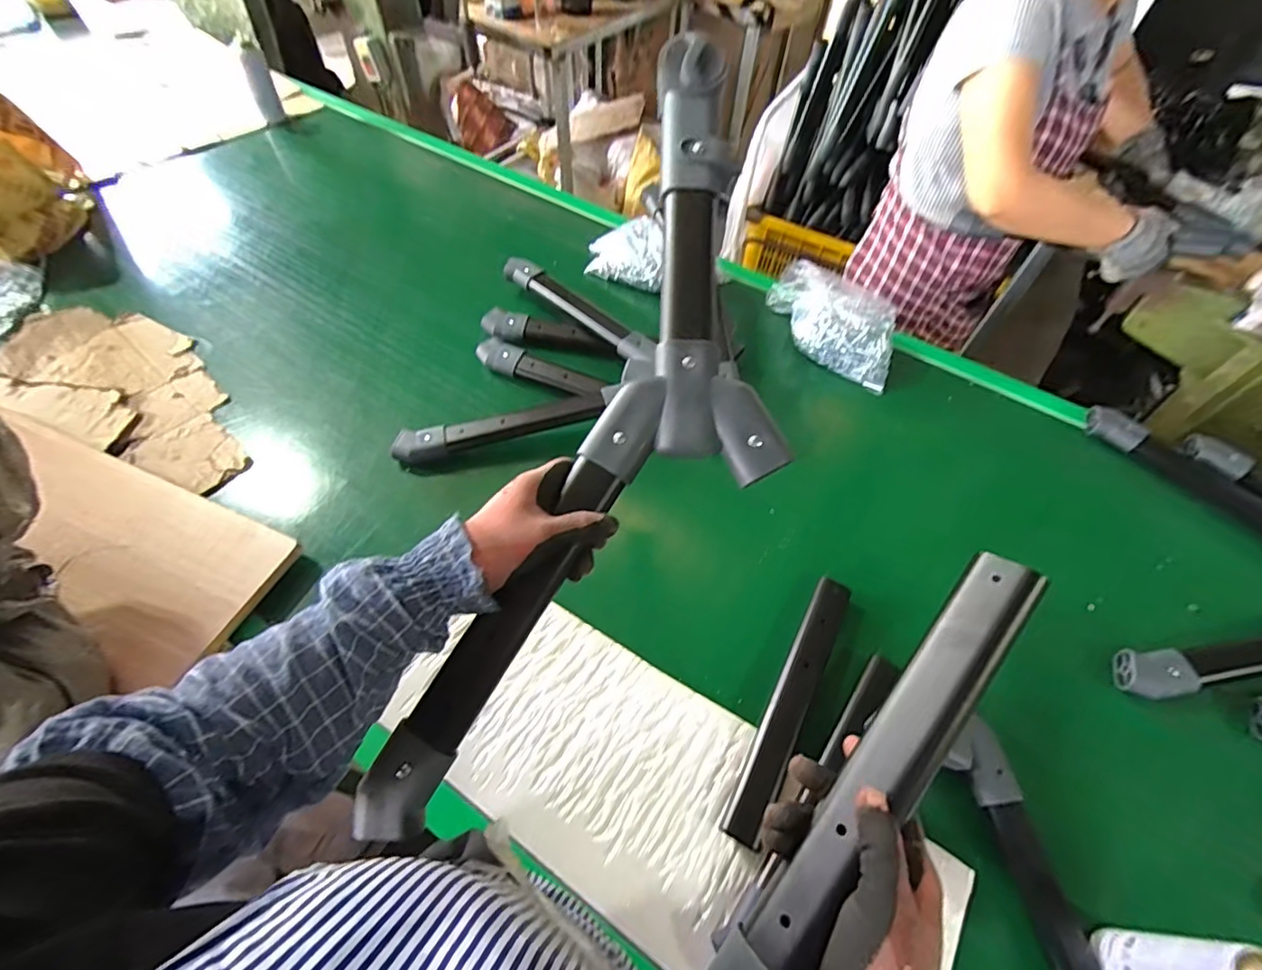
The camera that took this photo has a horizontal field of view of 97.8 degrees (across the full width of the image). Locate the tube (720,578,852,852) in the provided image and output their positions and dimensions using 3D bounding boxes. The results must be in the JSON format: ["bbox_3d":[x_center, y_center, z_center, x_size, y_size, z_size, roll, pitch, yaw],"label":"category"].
[{"bbox_3d":[0.193,0.250,0.654,0.045,0.016,0.327,27,58,15],"label":"tube"}]

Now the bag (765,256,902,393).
[{"bbox_3d":[0.364,-0.299,1.004,0.251,0.118,0.165,22,57,12],"label":"bag"}]

